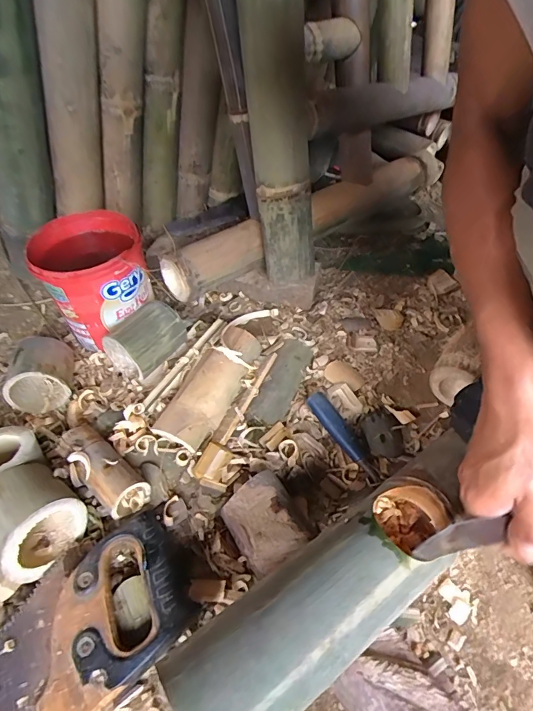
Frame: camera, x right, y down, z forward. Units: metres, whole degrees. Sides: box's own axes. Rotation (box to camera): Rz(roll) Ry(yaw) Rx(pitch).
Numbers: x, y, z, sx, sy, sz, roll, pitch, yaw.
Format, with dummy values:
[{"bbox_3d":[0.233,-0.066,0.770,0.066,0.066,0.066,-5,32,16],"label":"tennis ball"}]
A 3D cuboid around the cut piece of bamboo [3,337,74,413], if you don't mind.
[{"bbox_3d":[-0.291,0.025,0.518,0.079,0.080,0.069,-12,50,-11],"label":"cut piece of bamboo"}]

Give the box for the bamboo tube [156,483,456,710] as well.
[{"bbox_3d":[0.047,0.181,0.298,0.236,0.064,0.075,-28,54,-23],"label":"bamboo tube"}]

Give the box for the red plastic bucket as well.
[{"bbox_3d":[-0.239,-0.100,0.569,0.132,0.151,0.137,-18,51,-16],"label":"red plastic bucket"}]

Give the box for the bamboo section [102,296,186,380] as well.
[{"bbox_3d":[-0.165,-0.024,0.544,0.077,0.067,0.091,23,52,19],"label":"bamboo section"}]

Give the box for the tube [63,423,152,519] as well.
[{"bbox_3d":[-0.177,0.121,0.428,0.113,0.037,0.042,33,56,25],"label":"tube"}]

